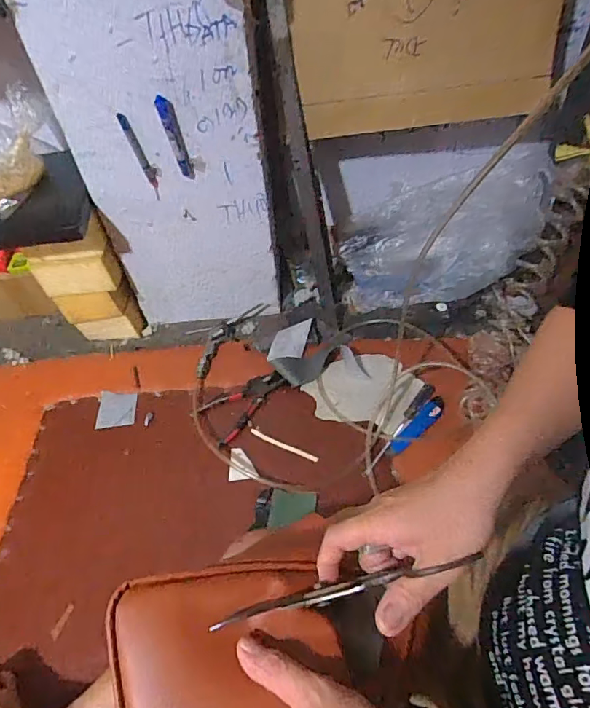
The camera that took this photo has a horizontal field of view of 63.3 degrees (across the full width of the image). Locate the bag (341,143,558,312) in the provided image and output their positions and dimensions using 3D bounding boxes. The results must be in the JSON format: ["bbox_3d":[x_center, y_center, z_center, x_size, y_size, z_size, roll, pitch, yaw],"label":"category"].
[{"bbox_3d":[0.329,-0.261,1.084,0.456,0.277,0.068,-15,15,15],"label":"bag"}]

